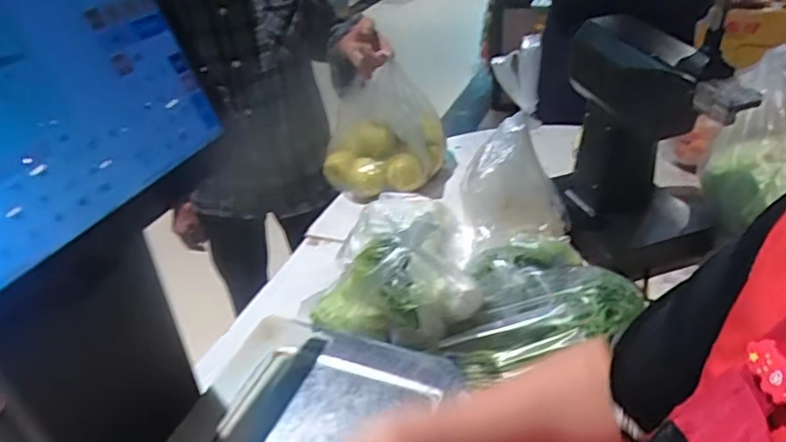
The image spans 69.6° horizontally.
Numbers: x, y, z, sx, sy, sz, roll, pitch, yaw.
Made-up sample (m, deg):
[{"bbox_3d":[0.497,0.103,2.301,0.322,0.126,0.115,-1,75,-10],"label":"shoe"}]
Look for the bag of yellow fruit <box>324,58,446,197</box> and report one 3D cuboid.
[{"bbox_3d":[-0.027,-0.199,1.195,0.267,0.250,0.169,-2,35,5],"label":"bag of yellow fruit"}]

